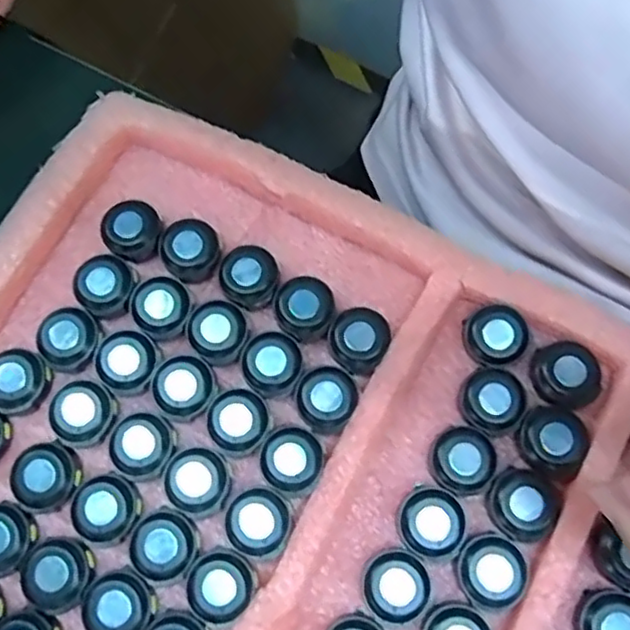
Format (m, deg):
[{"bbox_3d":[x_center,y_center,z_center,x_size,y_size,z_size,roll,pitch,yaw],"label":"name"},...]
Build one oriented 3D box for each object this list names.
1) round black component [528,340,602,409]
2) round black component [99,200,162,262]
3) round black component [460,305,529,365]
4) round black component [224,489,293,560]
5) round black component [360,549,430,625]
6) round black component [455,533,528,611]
[{"bbox_3d":[0.115,0.027,0.305,0.026,0.012,0.030,-27,76,-7],"label":"round black component"},{"bbox_3d":[-0.092,-0.042,0.332,0.027,0.015,0.029,0,74,0],"label":"round black component"},{"bbox_3d":[0.084,0.009,0.310,0.026,0.015,0.028,0,74,0],"label":"round black component"},{"bbox_3d":[-0.025,0.091,0.289,0.028,0.011,0.028,0,74,0],"label":"round black component"},{"bbox_3d":[0.034,0.115,0.283,0.027,0.015,0.027,0,74,0],"label":"round black component"},{"bbox_3d":[0.075,0.109,0.283,0.026,0.013,0.028,0,74,0],"label":"round black component"}]

